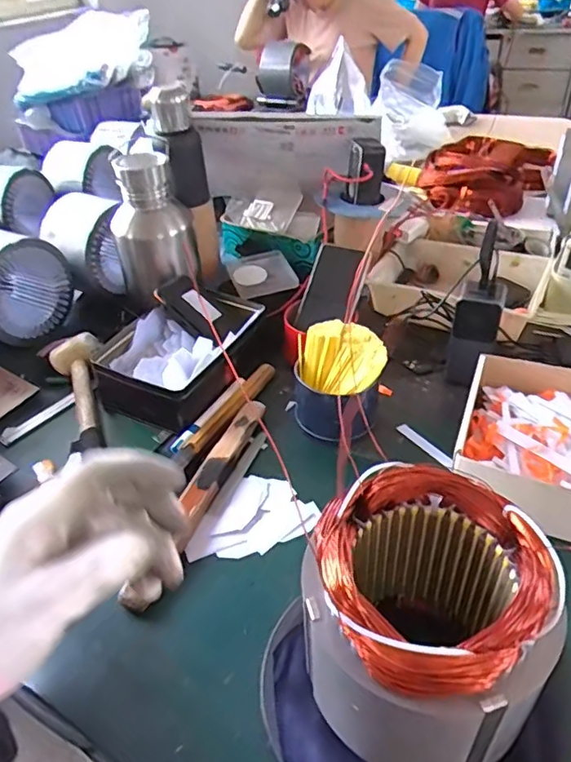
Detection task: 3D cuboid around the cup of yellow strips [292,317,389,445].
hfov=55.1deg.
[{"bbox_3d":[0.060,-0.002,0.636,0.104,0.090,0.095,-2,40,2],"label":"cup of yellow strips"}]

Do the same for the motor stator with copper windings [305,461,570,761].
[{"bbox_3d":[0.084,0.167,0.368,0.147,0.161,0.148,-1,40,4],"label":"motor stator with copper windings"}]

